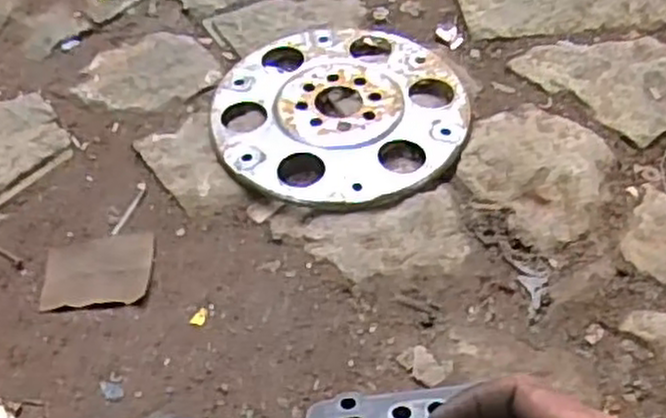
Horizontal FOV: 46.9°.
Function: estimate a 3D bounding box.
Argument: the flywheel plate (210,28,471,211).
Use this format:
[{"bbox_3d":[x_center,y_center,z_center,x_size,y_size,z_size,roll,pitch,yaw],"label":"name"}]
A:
[{"bbox_3d":[0.006,-0.102,0.807,0.260,0.025,0.249,0,51,1],"label":"flywheel plate"}]

